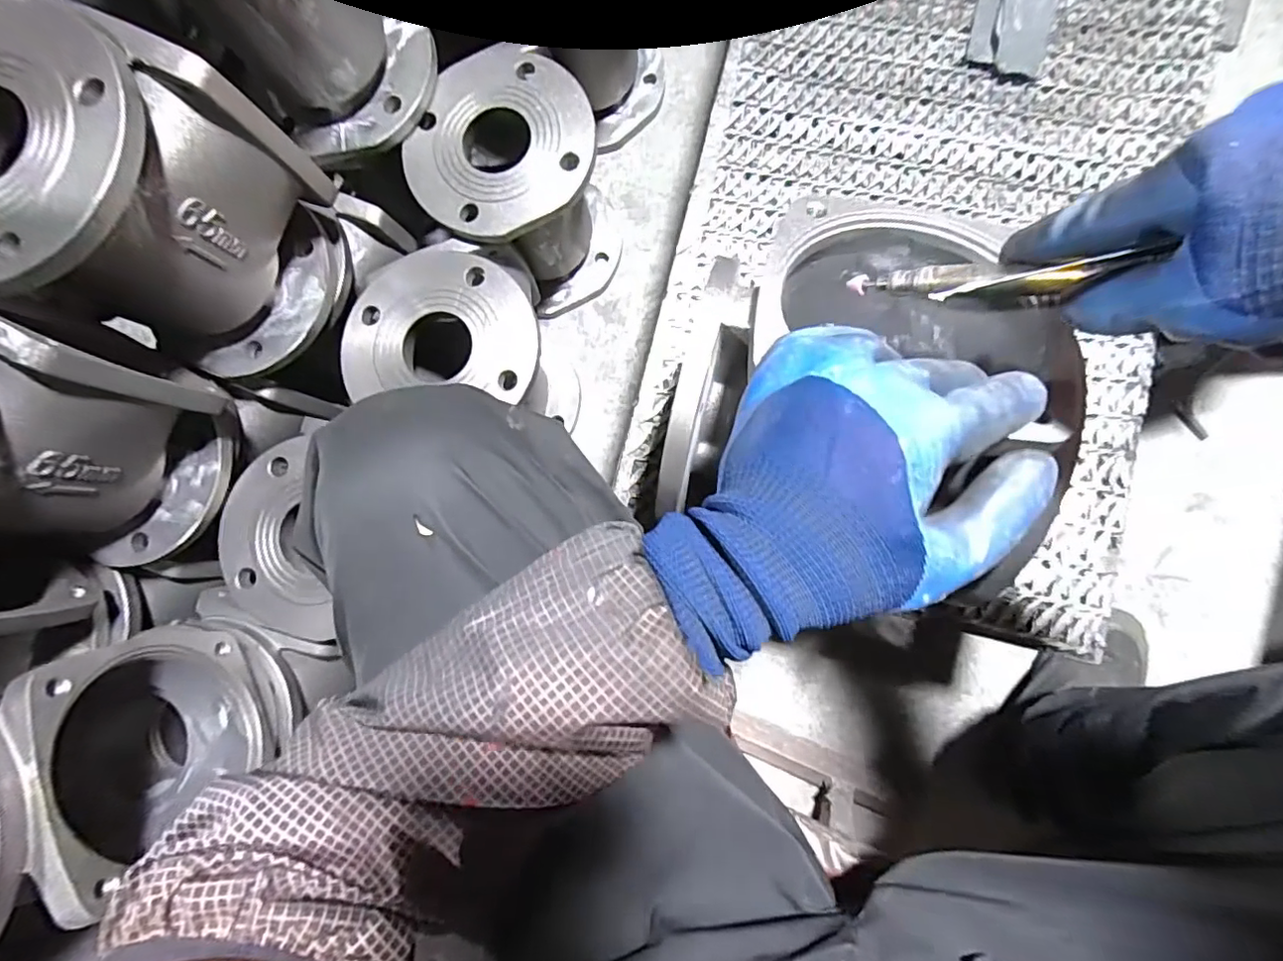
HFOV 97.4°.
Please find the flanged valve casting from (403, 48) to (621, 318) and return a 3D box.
[{"bbox_3d":[-0.123,-0.306,0.614,0.168,0.212,0.170,0,85,5],"label":"flanged valve casting"}]

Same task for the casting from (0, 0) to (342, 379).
[{"bbox_3d":[-0.364,-0.193,0.419,0.161,0.199,0.181,20,88,6],"label":"casting"}]

